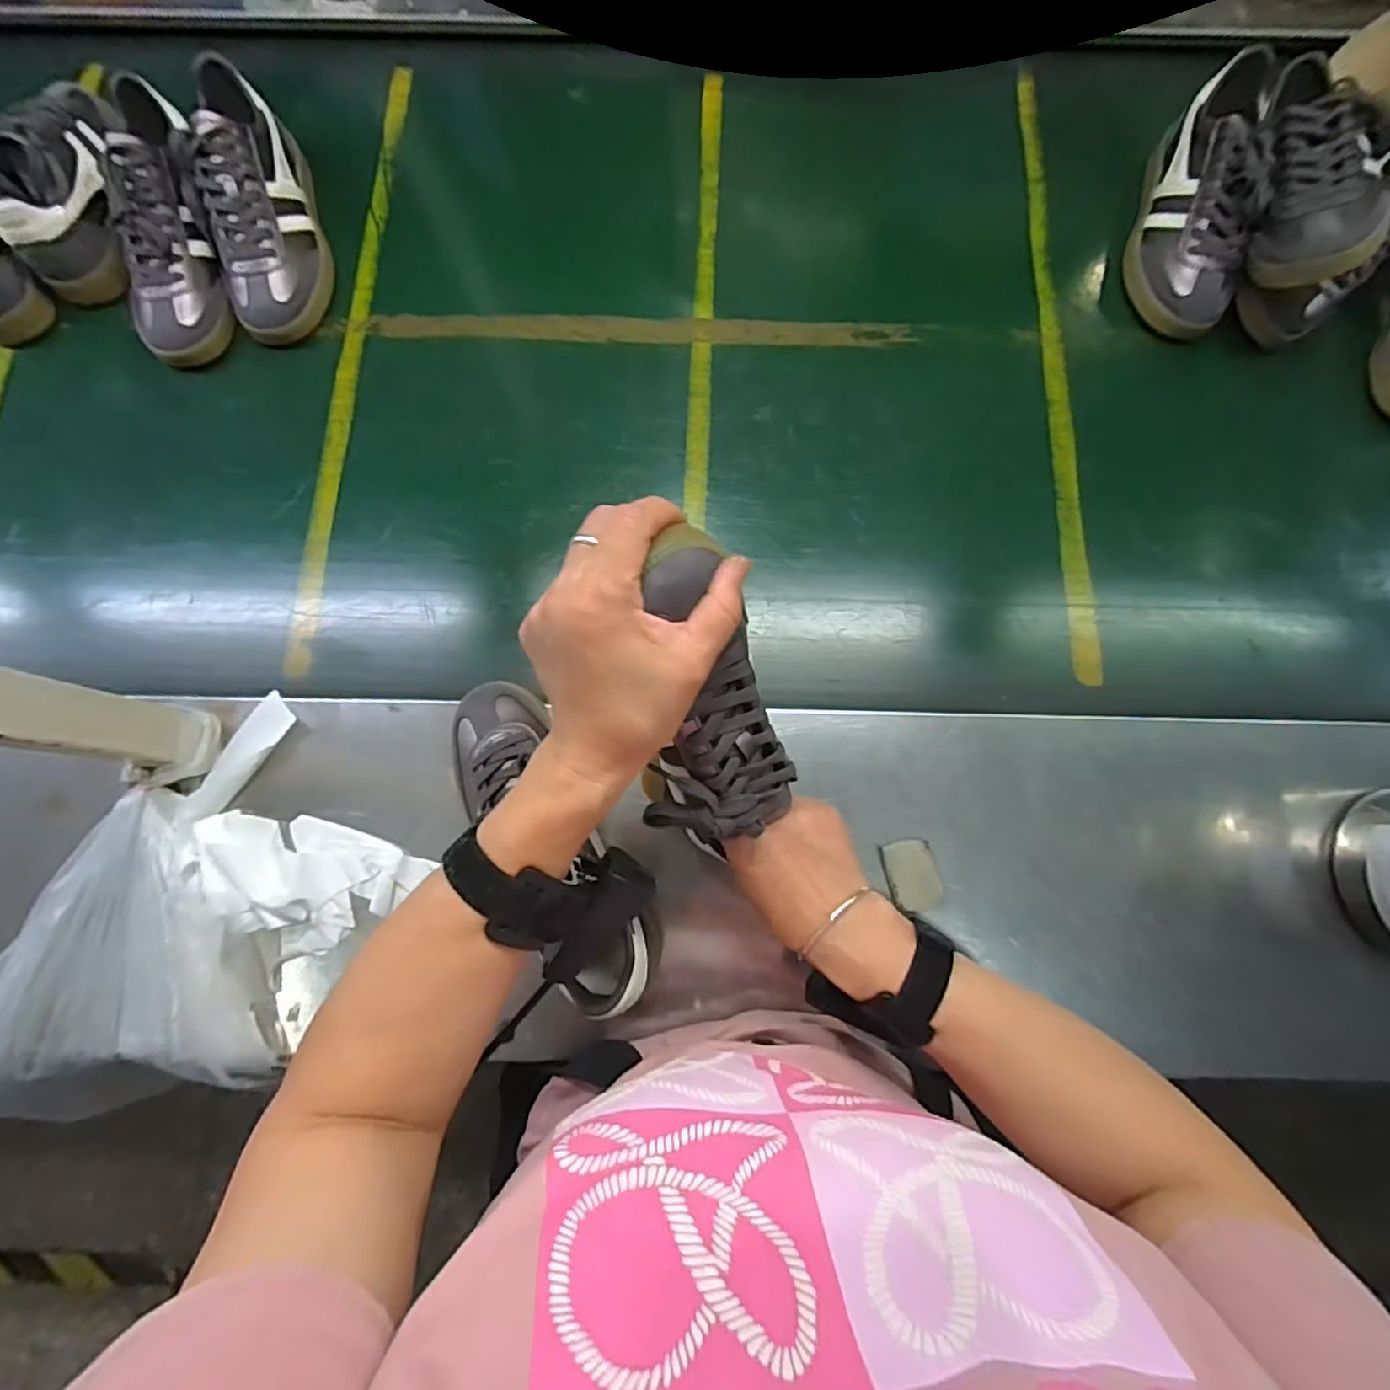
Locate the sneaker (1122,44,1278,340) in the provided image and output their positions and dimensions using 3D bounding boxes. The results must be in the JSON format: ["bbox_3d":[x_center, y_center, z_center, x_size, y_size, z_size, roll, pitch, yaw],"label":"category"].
[{"bbox_3d":[0.495,-0.477,0.600,0.085,0.107,0.234,7,94,3],"label":"sneaker"}]

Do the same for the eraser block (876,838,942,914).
[{"bbox_3d":[0.169,0.140,0.482,0.041,0.013,0.053,-12,78,-2],"label":"eraser block"}]

